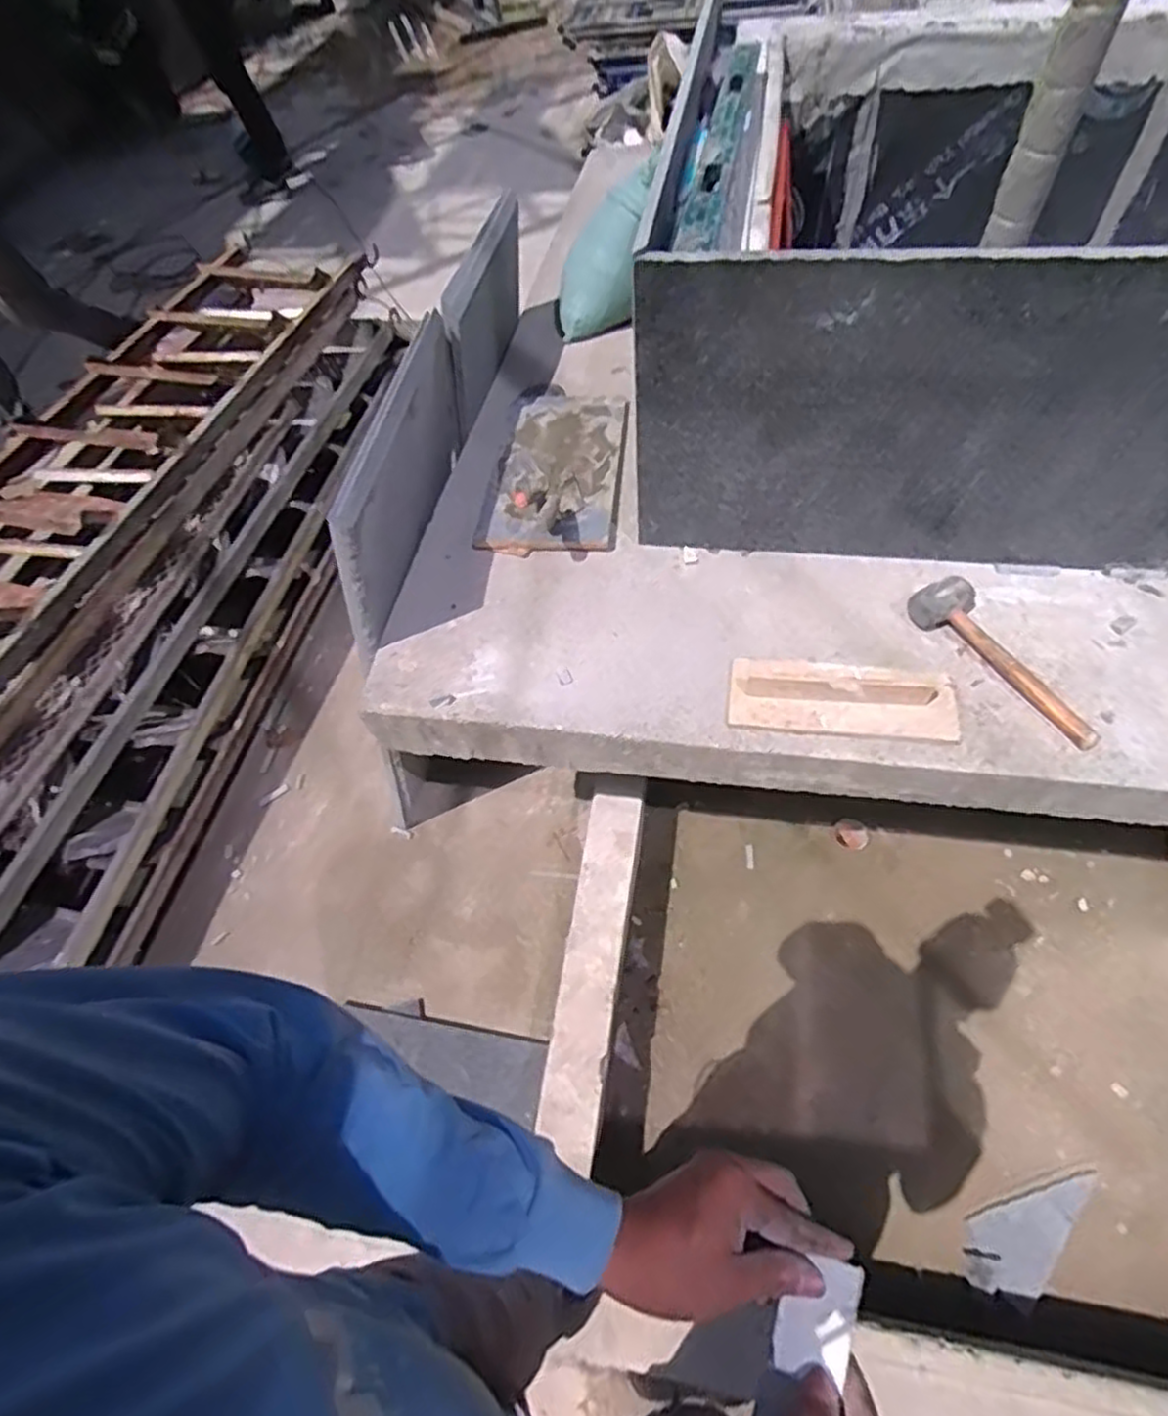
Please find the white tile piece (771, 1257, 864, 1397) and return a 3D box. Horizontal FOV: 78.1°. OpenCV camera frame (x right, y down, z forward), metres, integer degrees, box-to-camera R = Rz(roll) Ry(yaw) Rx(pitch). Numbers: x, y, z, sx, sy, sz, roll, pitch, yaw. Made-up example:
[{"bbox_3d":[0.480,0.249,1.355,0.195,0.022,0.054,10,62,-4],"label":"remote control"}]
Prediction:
[{"bbox_3d":[0.132,0.344,0.408,0.041,0.005,0.052,9,60,25],"label":"white tile piece"}]

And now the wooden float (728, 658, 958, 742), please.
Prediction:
[{"bbox_3d":[0.400,-0.017,1.118,0.344,0.043,0.129,4,56,9],"label":"wooden float"}]

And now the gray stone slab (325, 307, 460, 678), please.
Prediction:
[{"bbox_3d":[-0.320,-0.427,1.306,0.032,0.313,0.605,7,52,2],"label":"gray stone slab"}]

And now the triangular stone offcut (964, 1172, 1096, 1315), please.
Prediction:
[{"bbox_3d":[0.812,0.944,1.324,0.290,0.014,0.126,-41,61,-20],"label":"triangular stone offcut"}]

